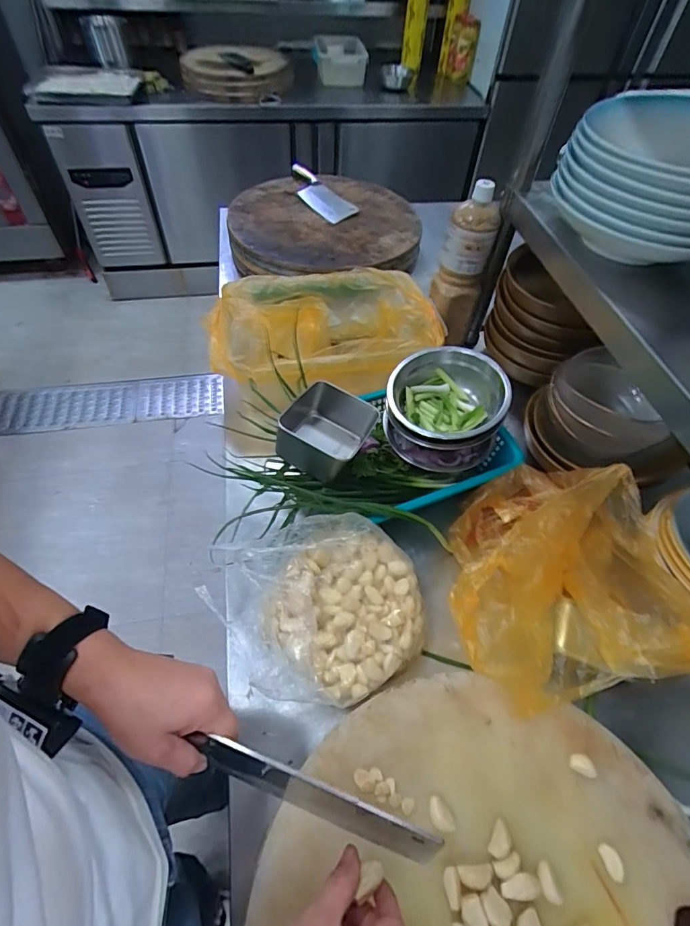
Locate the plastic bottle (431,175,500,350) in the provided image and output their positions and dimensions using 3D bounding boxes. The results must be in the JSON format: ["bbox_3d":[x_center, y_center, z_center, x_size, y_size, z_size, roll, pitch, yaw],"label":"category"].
[{"bbox_3d":[0.210,-0.350,0.814,0.073,0.266,0.093,-24,59,-19],"label":"plastic bottle"}]

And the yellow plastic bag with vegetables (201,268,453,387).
[{"bbox_3d":[-0.038,-0.243,0.804,0.397,0.097,0.265,-6,55,-8],"label":"yellow plastic bag with vegetables"}]

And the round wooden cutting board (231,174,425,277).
[{"bbox_3d":[-0.040,-0.567,1.064,0.441,0.069,0.433,1,54,-2],"label":"round wooden cutting board"}]

